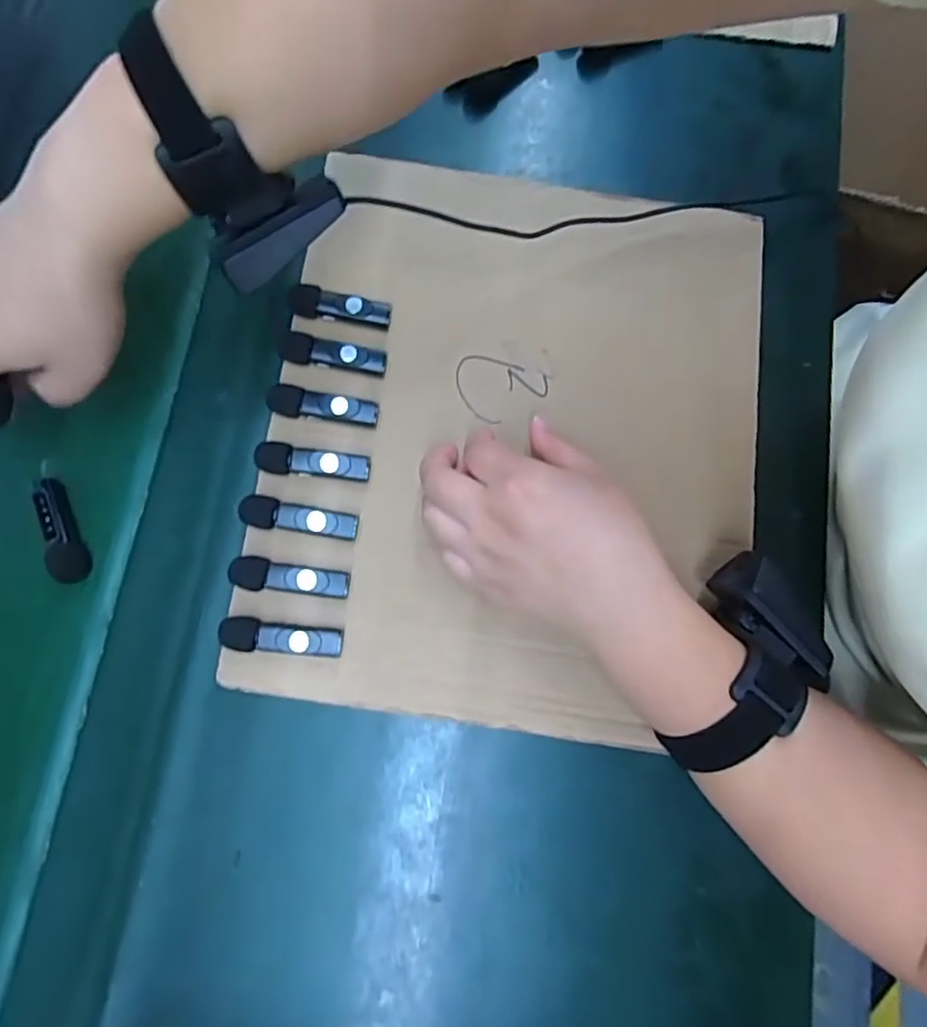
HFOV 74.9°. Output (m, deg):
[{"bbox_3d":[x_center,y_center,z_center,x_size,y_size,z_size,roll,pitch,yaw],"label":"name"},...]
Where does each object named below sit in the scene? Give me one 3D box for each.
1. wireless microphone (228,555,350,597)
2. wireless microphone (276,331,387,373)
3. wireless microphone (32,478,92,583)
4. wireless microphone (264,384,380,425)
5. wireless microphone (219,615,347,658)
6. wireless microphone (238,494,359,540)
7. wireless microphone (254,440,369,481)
[{"bbox_3d":[-0.097,0.036,0.339,0.064,0.015,0.017,5,78,3],"label":"wireless microphone"},{"bbox_3d":[-0.081,-0.097,0.370,0.066,0.015,0.017,8,78,3],"label":"wireless microphone"},{"bbox_3d":[-0.236,0.009,0.355,0.017,0.024,0.066,-26,78,-4],"label":"wireless microphone"},{"bbox_3d":[-0.084,-0.064,0.361,0.064,0.014,0.017,5,78,3],"label":"wireless microphone"},{"bbox_3d":[-0.100,0.069,0.334,0.065,0.015,0.018,6,78,3],"label":"wireless microphone"},{"bbox_3d":[-0.094,0.002,0.348,0.067,0.014,0.019,9,78,3],"label":"wireless microphone"},{"bbox_3d":[-0.088,-0.029,0.355,0.064,0.014,0.017,5,78,3],"label":"wireless microphone"}]

